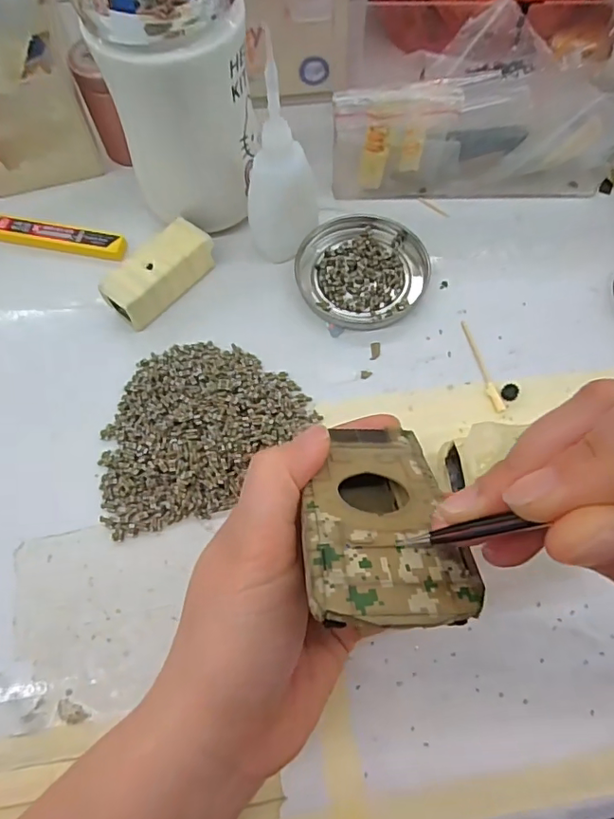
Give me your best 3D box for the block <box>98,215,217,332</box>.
[{"bbox_3d":[-0.088,-0.079,0.312,0.032,0.023,0.068,36,72,15],"label":"block"}]

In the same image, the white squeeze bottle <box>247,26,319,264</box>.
[{"bbox_3d":[-0.015,-0.128,0.284,0.030,0.111,0.039,31,71,13],"label":"white squeeze bottle"}]

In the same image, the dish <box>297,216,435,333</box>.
[{"bbox_3d":[0.033,-0.087,0.325,0.077,0.007,0.080,0,67,1],"label":"dish"}]

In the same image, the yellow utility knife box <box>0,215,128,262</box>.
[{"bbox_3d":[-0.166,-0.110,0.337,0.105,0.006,0.017,12,68,6],"label":"yellow utility knife box"}]

